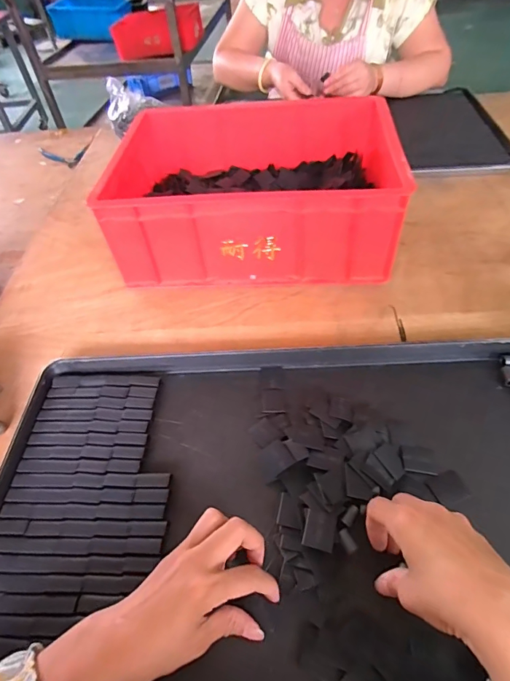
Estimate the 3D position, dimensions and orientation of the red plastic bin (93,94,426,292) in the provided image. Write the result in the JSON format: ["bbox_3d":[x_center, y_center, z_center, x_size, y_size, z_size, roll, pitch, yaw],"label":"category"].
[{"bbox_3d":[0.000,-0.233,0.644,0.379,0.150,0.298,-1,48,6],"label":"red plastic bin"}]

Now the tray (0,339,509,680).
[{"bbox_3d":[0.042,0.167,0.380,0.585,0.036,0.396,-4,47,3],"label":"tray"}]

